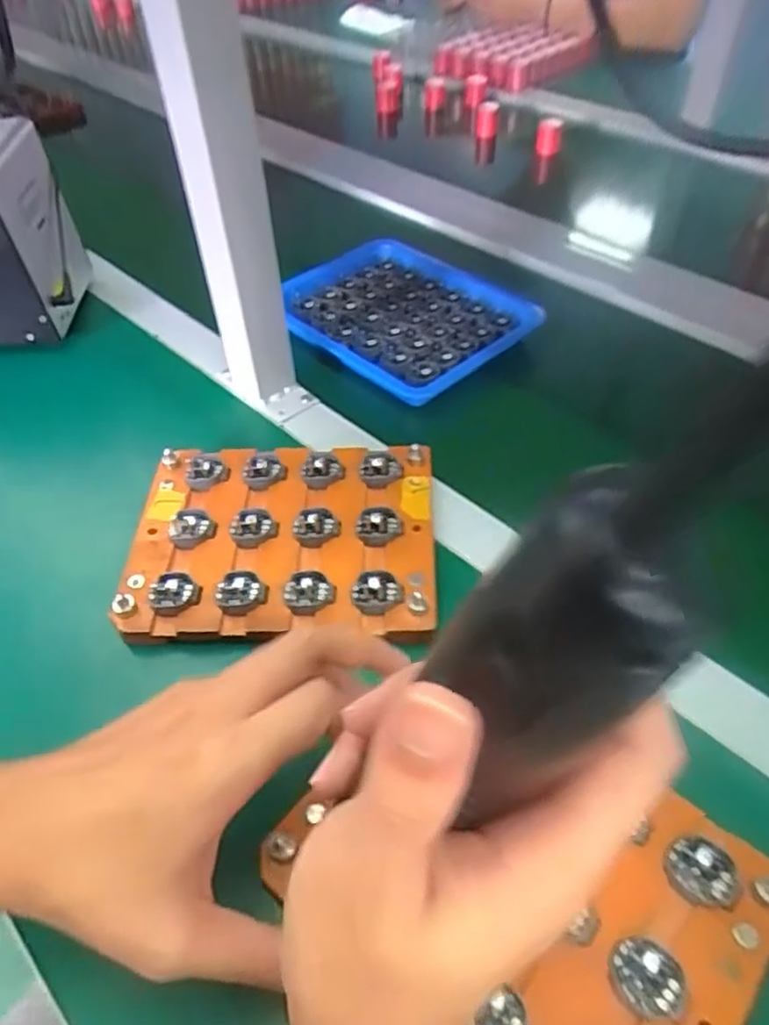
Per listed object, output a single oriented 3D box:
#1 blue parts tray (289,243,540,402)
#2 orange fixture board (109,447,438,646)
[{"bbox_3d":[0.018,-0.181,0.604,0.179,0.022,0.207,-35,55,-25],"label":"blue parts tray"},{"bbox_3d":[-0.064,0.013,0.422,0.186,0.019,0.145,-1,48,3],"label":"orange fixture board"}]

